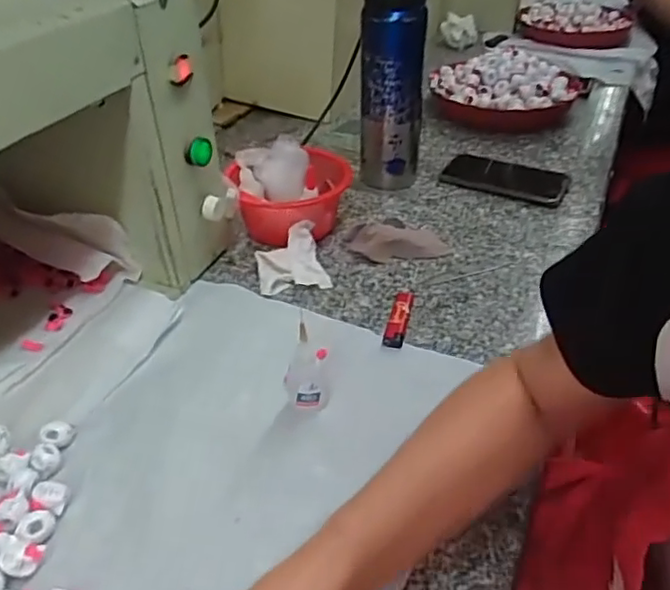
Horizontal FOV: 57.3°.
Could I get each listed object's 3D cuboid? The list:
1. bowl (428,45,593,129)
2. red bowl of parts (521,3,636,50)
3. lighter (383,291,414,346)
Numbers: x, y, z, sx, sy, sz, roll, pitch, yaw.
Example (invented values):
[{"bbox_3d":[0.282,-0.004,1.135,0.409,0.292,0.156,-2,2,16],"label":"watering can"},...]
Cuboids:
[{"bbox_3d":[0.282,-0.348,1.010,0.220,0.084,0.244,22,43,26],"label":"bowl"},{"bbox_3d":[0.499,-0.563,1.272,0.232,0.049,0.191,13,38,14],"label":"red bowl of parts"},{"bbox_3d":[0.065,0.021,0.612,0.019,0.011,0.084,9,39,12],"label":"lighter"}]

